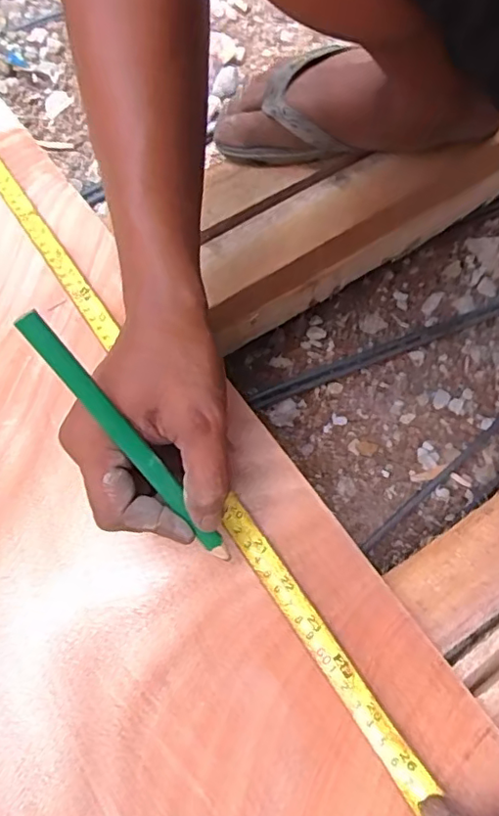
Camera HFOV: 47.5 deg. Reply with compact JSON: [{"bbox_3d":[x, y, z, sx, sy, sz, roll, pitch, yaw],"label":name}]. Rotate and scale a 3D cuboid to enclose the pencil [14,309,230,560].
[{"bbox_3d":[-0.053,0.020,0.268,0.011,0.156,0.006,-44,26,-20],"label":"pencil"}]

